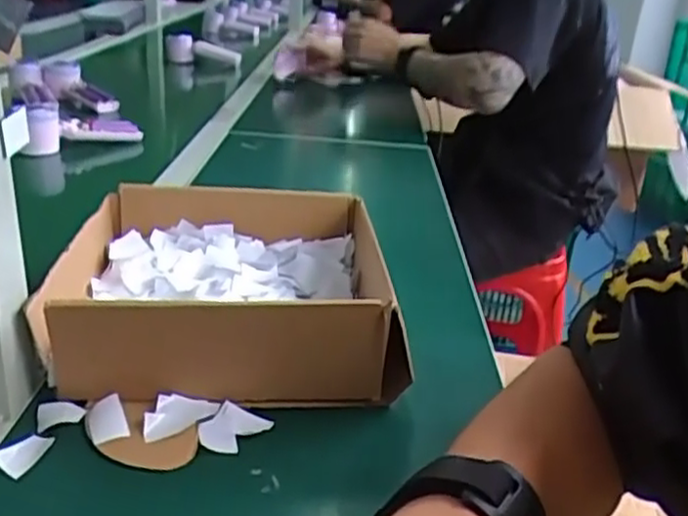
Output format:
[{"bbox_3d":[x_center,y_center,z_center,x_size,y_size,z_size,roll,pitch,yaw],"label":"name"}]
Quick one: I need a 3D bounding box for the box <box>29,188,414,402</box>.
[{"bbox_3d":[-0.082,0.019,0.521,0.220,0.075,0.206,0,24,-7],"label":"box"}]

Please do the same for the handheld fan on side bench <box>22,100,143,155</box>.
[{"bbox_3d":[-0.335,-0.171,0.926,0.138,0.060,0.056,-2,24,-12],"label":"handheld fan on side bench"}]

